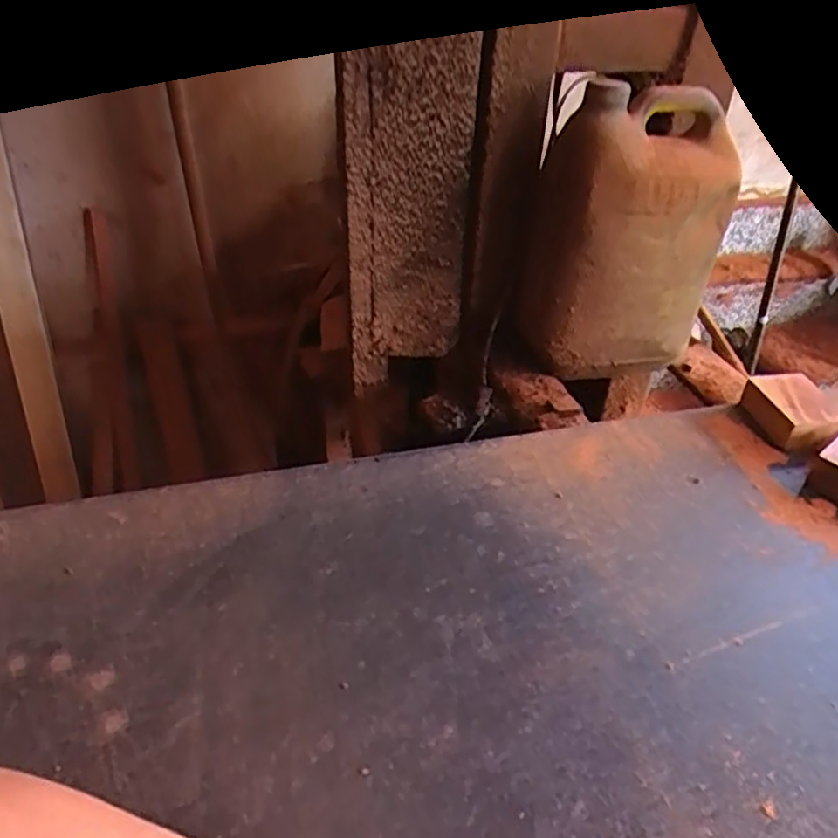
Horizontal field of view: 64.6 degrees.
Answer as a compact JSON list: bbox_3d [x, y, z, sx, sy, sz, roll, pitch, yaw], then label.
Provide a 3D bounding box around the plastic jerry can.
[{"bbox_3d":[0.208,-0.189,0.690,0.178,0.259,0.133,-15,40,-20],"label":"plastic jerry can"}]

